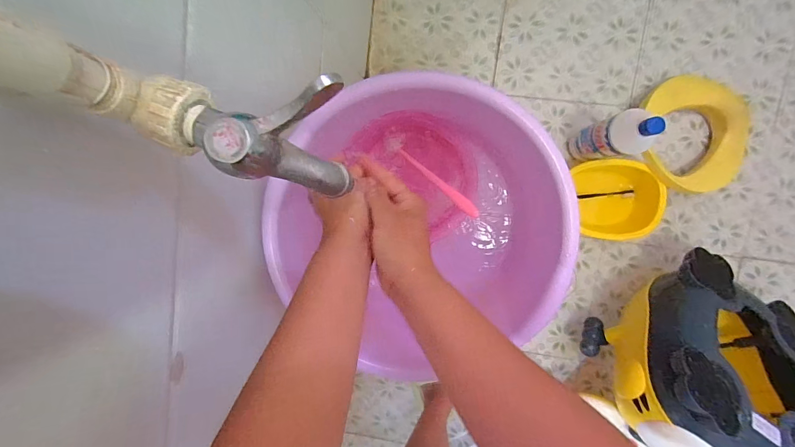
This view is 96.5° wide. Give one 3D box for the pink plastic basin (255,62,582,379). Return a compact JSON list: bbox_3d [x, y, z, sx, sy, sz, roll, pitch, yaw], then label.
[{"bbox_3d":[0.032,0.006,0.450,0.344,0.130,0.325,1,96,9],"label":"pink plastic basin"}]

